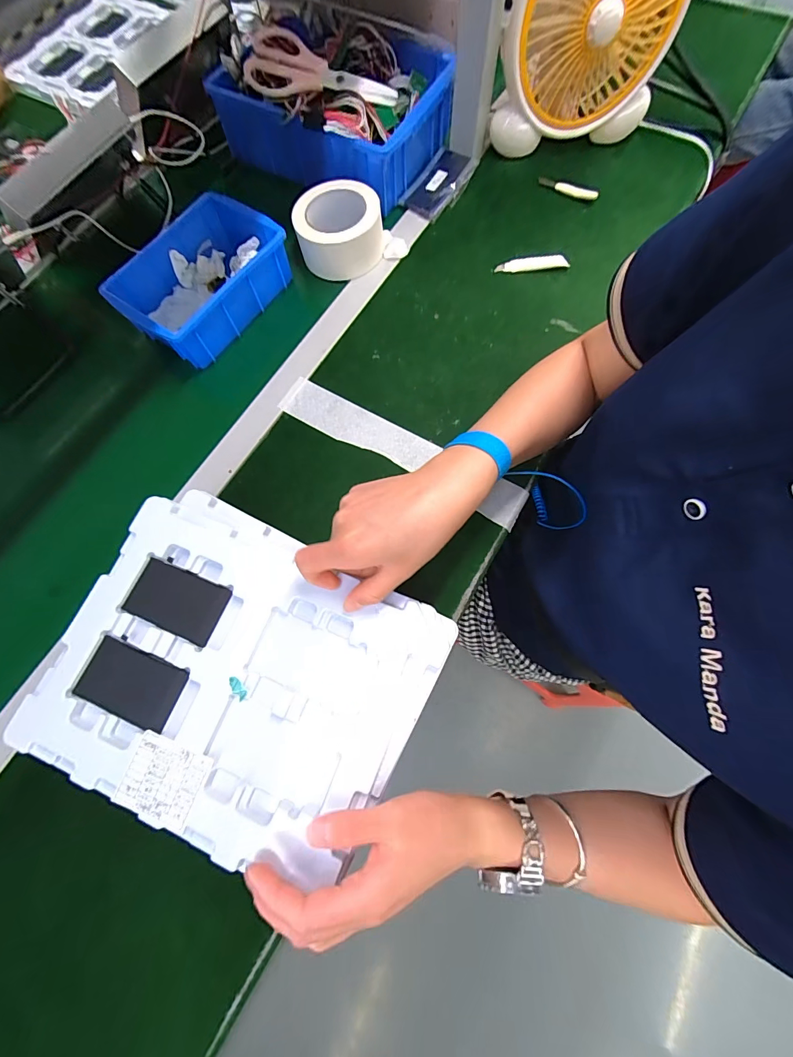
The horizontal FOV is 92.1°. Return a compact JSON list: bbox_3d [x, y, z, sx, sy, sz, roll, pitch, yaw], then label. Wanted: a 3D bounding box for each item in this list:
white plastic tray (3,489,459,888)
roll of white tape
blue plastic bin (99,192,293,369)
[{"bbox_3d":[-0.127,0.113,0.306,0.282,0.020,0.224,27,76,8],"label":"white plastic tray"},{"bbox_3d":[-0.074,-0.394,0.503,0.107,0.052,0.102,0,74,1],"label":"roll of white tape"},{"bbox_3d":[-0.246,-0.315,0.484,0.139,0.060,0.198,36,78,10],"label":"blue plastic bin"}]

